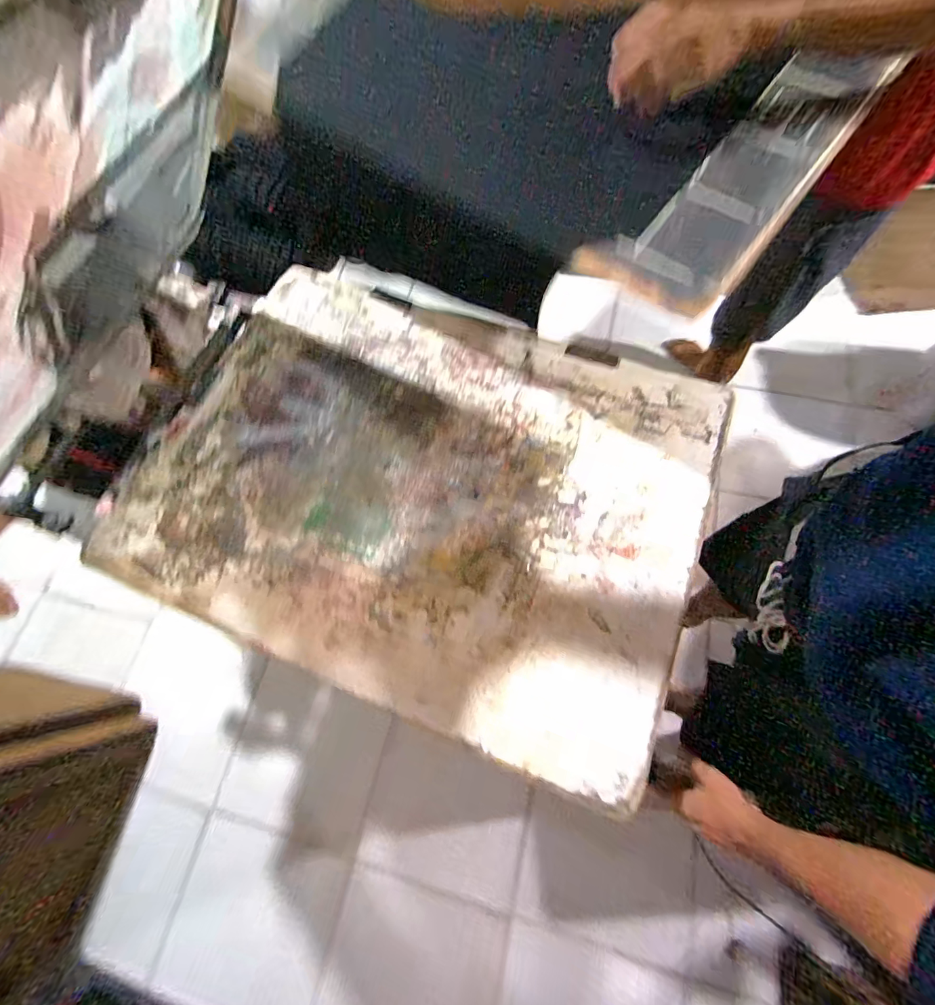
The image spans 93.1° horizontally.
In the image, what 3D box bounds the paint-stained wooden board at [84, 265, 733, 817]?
[{"bbox_3d":[-0.074,-0.043,0.647,0.781,0.016,0.591,20,71,10],"label":"paint-stained wooden board"}]

